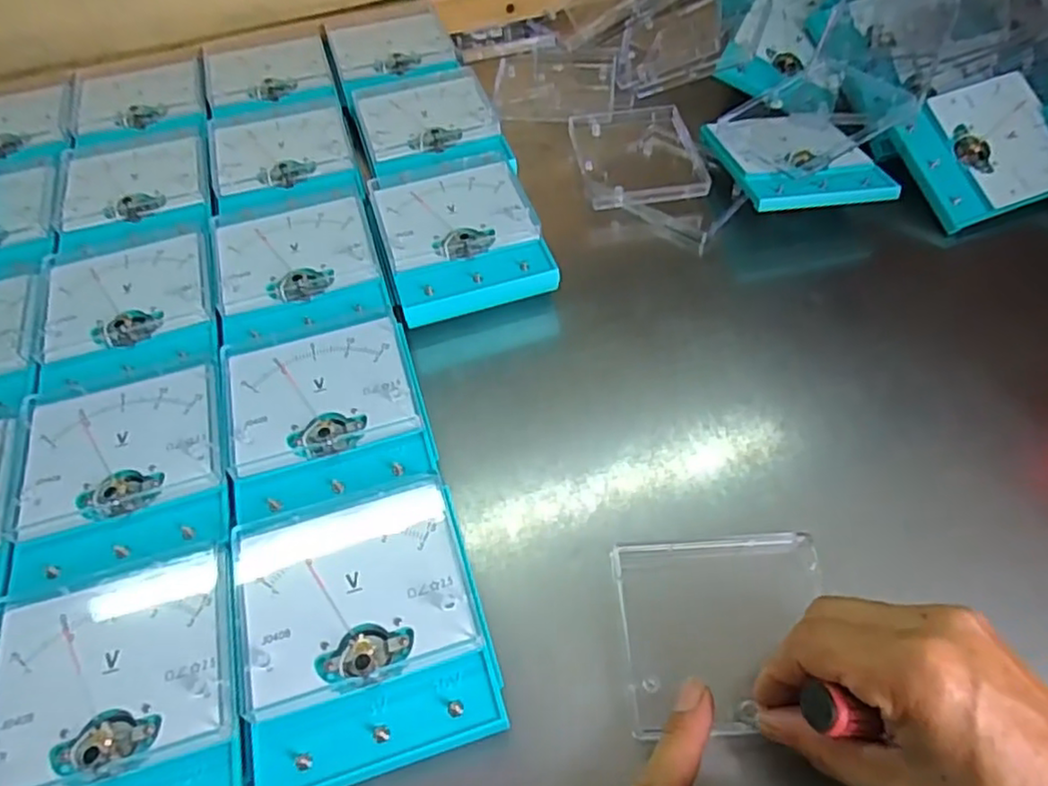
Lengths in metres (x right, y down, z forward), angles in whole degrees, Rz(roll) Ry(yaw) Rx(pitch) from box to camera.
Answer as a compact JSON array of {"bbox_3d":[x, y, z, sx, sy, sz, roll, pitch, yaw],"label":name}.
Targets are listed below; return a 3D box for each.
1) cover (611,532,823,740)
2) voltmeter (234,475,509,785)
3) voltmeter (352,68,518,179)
[{"bbox_3d":[0.093,0.107,0.304,0.094,0.008,0.084,-4,56,-1],"label":"cover"},{"bbox_3d":[-0.069,0.105,0.299,0.098,0.041,0.116,-15,56,-9],"label":"voltmeter"},{"bbox_3d":[-0.071,-0.194,0.508,0.101,0.034,0.126,-15,56,-8],"label":"voltmeter"}]

